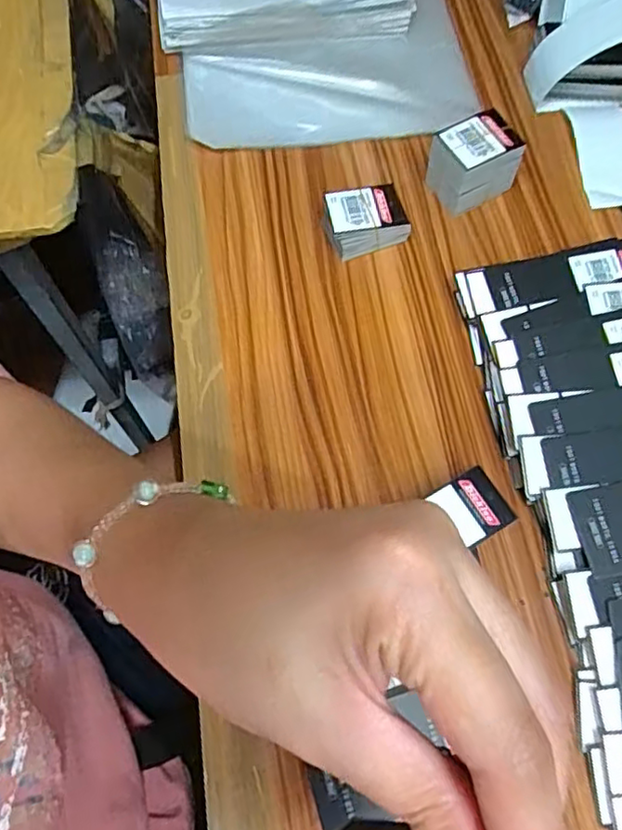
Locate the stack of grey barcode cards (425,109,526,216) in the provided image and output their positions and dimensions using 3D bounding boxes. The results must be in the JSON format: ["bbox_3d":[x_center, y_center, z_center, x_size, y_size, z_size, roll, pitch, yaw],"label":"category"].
[{"bbox_3d":[0.116,-0.176,0.441,0.055,0.055,0.038,-24,70,-11],"label":"stack of grey barcode cards"}]

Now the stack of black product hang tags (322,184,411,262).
[{"bbox_3d":[0.038,-0.135,0.436,0.055,0.026,0.041,-11,68,-6],"label":"stack of black product hang tags"}]

